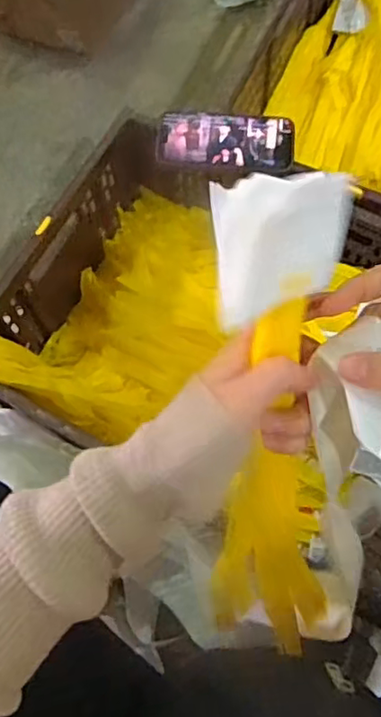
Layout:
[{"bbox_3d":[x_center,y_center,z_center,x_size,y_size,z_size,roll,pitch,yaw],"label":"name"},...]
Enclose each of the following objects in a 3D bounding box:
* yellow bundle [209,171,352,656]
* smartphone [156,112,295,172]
[{"bbox_3d":[0.050,0.061,0.335,0.078,0.066,0.317,-5,117,0],"label":"yellow bundle"},{"bbox_3d":[0.042,-0.264,0.725,0.163,0.010,0.079,2,72,2],"label":"smartphone"}]

